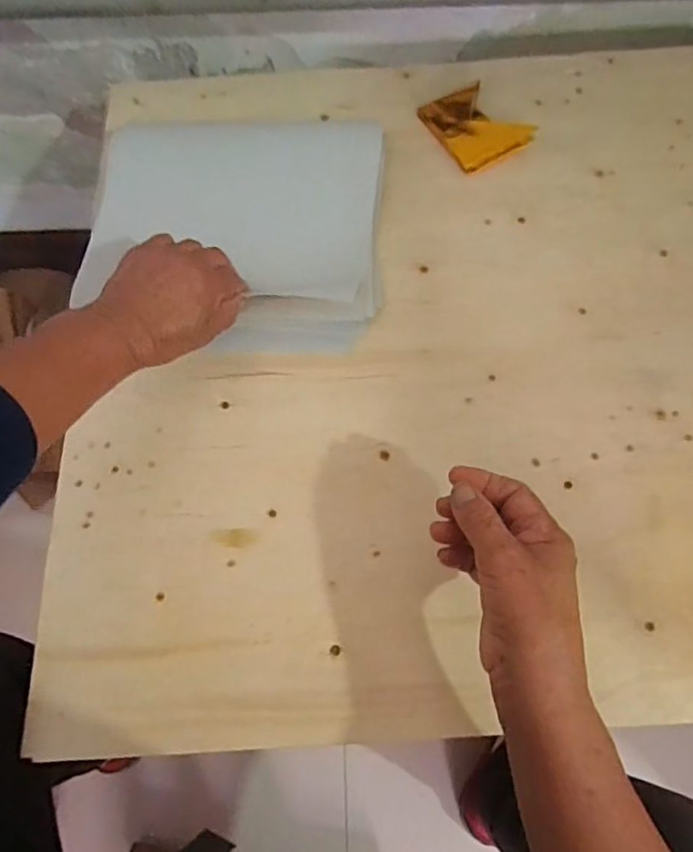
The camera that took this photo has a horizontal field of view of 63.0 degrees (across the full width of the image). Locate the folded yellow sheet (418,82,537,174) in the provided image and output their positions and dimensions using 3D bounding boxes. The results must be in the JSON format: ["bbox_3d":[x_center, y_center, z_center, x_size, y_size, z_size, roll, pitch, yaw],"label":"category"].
[{"bbox_3d":[0.125,-0.298,0.557,0.075,0.015,0.099,-31,71,-11],"label":"folded yellow sheet"}]

